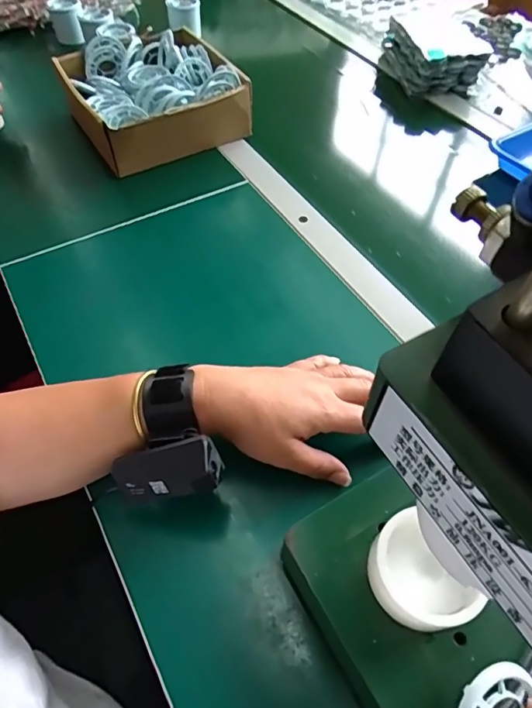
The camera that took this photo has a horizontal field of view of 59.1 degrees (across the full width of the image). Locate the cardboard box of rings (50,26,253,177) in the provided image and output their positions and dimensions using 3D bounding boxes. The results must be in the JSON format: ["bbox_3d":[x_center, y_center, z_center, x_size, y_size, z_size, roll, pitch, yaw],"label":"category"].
[{"bbox_3d":[-0.161,-0.364,0.660,0.208,0.080,0.226,-28,59,-20],"label":"cardboard box of rings"}]

